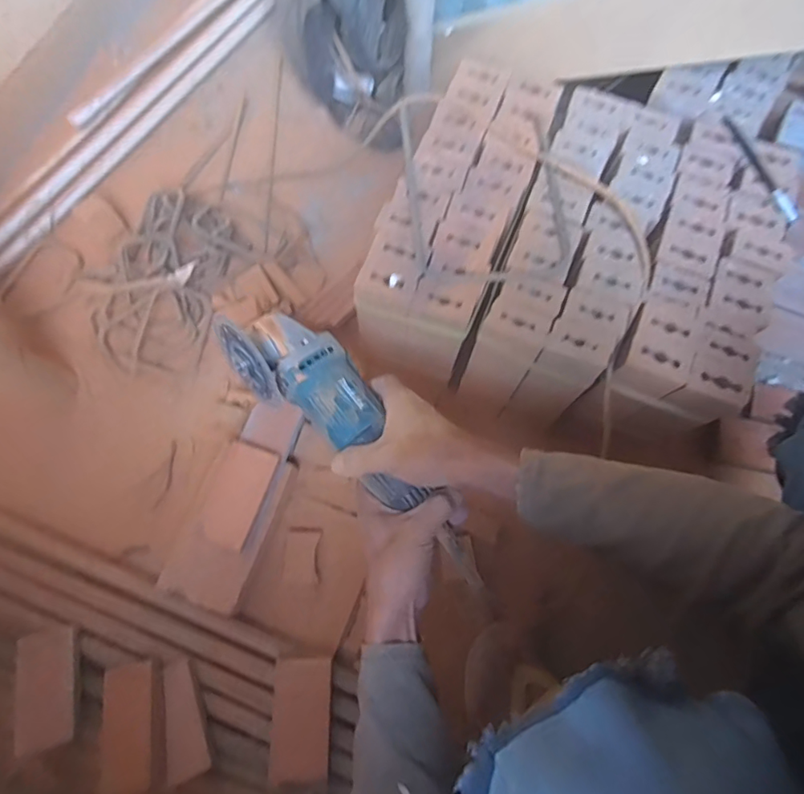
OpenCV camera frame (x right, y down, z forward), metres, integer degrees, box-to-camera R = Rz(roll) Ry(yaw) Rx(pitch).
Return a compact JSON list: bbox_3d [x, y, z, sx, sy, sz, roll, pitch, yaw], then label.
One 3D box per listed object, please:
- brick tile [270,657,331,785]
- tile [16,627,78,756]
[{"bbox_3d":[-0.113,0.360,0.573,0.062,0.028,0.116,-1,73,-1],"label":"brick tile"},{"bbox_3d":[-0.389,0.318,0.558,0.057,0.010,0.119,-12,56,-20],"label":"tile"}]

